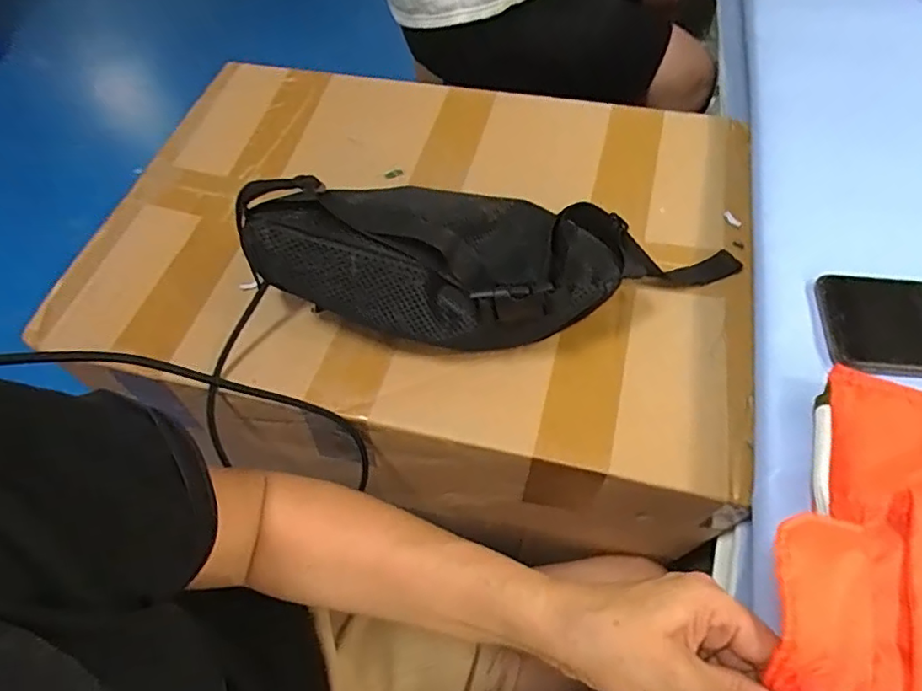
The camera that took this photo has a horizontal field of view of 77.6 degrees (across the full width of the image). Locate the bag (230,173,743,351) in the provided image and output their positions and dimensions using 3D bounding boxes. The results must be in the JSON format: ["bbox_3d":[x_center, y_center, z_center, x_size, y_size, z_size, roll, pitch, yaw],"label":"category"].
[{"bbox_3d":[0.034,-0.072,0.448,0.374,0.116,0.148,8,59,7],"label":"bag"}]

